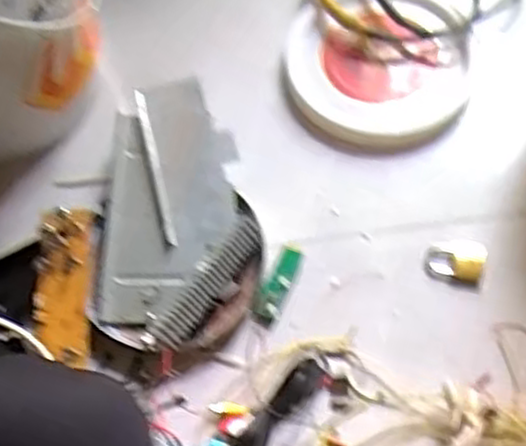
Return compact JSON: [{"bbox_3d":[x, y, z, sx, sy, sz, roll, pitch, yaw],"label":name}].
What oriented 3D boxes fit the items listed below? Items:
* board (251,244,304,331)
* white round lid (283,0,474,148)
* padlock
[{"bbox_3d":[0.018,0.066,0.801,0.029,0.006,0.091,24,69,14],"label":"board"},{"bbox_3d":[0.137,-0.190,0.906,0.224,0.029,0.210,-1,65,3],"label":"white round lid"},{"bbox_3d":[0.203,0.037,0.799,0.058,0.012,0.045,14,67,10],"label":"padlock"}]

